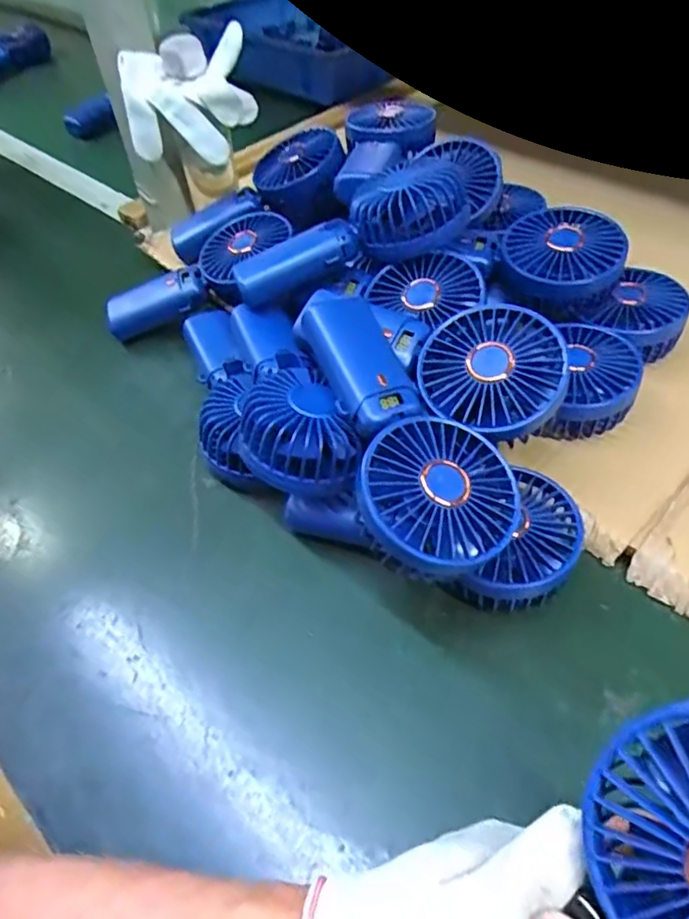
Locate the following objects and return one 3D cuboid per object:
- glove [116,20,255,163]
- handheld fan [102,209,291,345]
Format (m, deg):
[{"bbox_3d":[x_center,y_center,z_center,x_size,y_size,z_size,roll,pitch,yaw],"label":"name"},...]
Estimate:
[{"bbox_3d":[-0.139,-0.312,0.554,0.108,0.104,0.051,-21,52,-12],"label":"glove"},{"bbox_3d":[-0.129,-0.163,0.557,0.179,0.036,0.074,-32,53,2],"label":"handheld fan"}]

